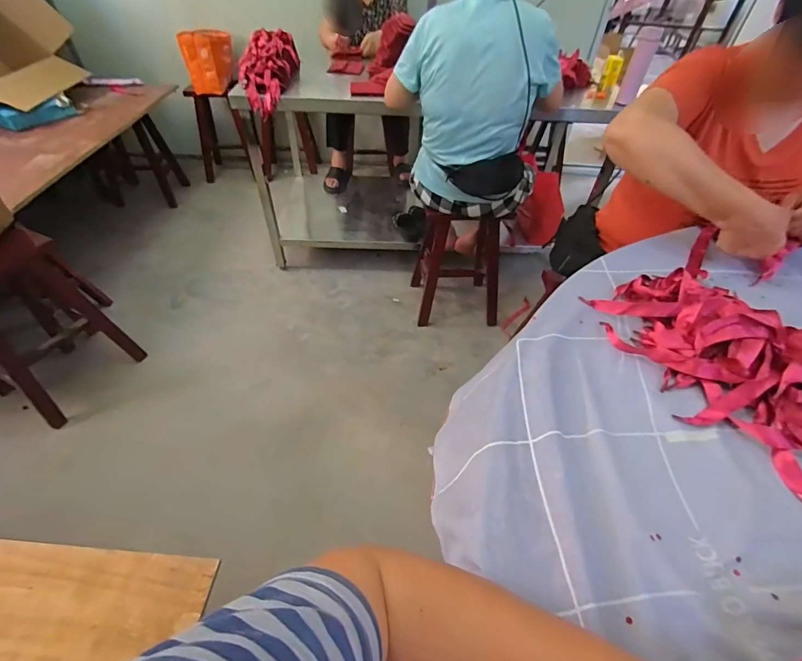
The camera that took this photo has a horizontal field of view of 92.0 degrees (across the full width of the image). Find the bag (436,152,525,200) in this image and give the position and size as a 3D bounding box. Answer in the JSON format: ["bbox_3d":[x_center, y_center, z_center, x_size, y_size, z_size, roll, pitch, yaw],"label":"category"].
[{"bbox_3d":[0.273,-0.511,1.289,0.266,0.134,0.044,-7,47,-9],"label":"bag"}]

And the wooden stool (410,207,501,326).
[{"bbox_3d":[0.246,-0.288,1.642,0.351,0.496,0.266,0,46,-3],"label":"wooden stool"}]

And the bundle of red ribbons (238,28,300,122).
[{"bbox_3d":[-0.504,-0.986,1.471,0.168,0.127,0.402,4,62,1],"label":"bundle of red ribbons"}]

